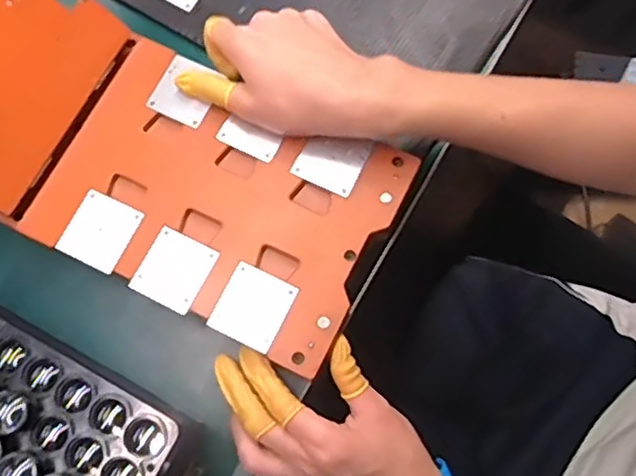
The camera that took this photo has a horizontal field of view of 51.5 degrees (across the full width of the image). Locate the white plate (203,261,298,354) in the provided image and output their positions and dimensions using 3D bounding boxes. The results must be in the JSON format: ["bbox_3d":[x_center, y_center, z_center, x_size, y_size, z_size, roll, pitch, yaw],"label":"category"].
[{"bbox_3d":[-0.042,0.045,0.435,0.045,0.004,0.048,25,76,9],"label":"white plate"}]

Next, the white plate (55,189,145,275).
[{"bbox_3d":[-0.150,-0.005,0.455,0.044,0.005,0.049,23,77,7],"label":"white plate"}]

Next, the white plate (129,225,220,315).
[{"bbox_3d":[-0.097,0.021,0.445,0.044,0.004,0.048,25,76,9],"label":"white plate"}]

